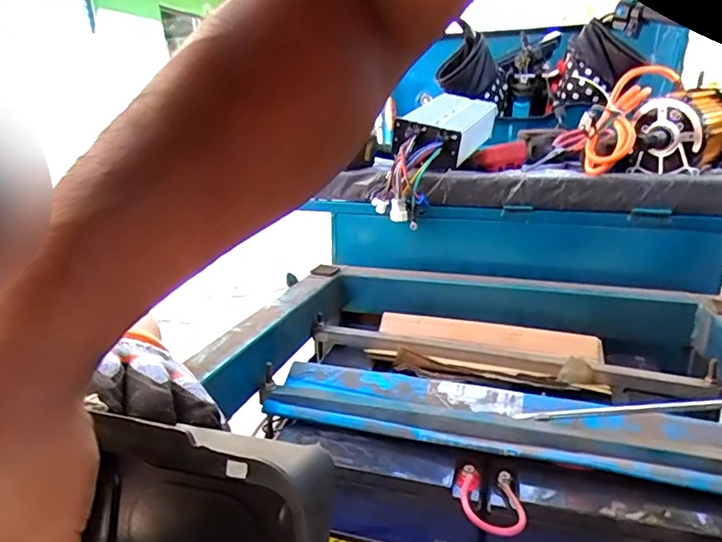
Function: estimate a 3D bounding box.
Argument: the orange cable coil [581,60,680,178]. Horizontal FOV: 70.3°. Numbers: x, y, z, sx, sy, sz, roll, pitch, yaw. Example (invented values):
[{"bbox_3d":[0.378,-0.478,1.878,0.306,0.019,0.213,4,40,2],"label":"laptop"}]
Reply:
[{"bbox_3d":[0.432,-0.248,0.833,0.078,0.045,0.233,16,66,48],"label":"orange cable coil"}]

